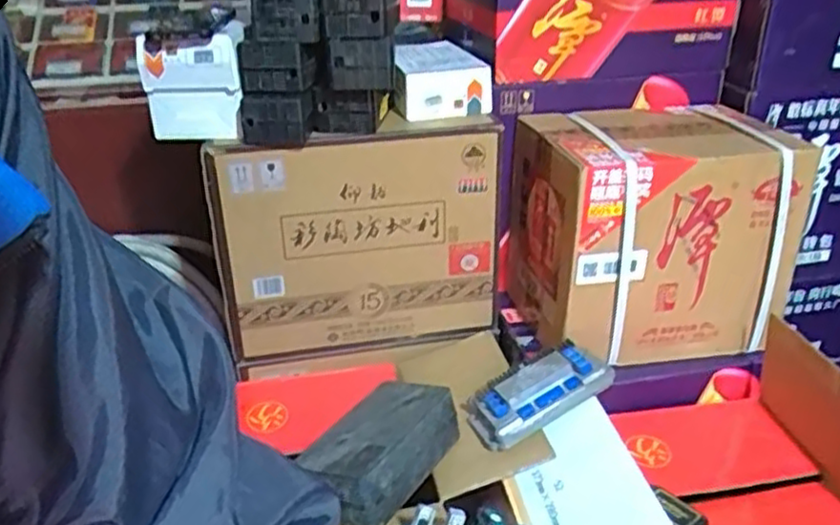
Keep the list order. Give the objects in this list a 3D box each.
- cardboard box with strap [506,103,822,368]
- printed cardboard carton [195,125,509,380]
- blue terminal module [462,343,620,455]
[{"bbox_3d":[0.309,-0.044,0.980,0.324,0.280,0.213,-6,28,-9],"label":"cardboard box with strap"},{"bbox_3d":[-0.080,-0.019,0.974,0.374,0.319,0.071,-8,28,-13],"label":"printed cardboard carton"},{"bbox_3d":[0.141,0.155,0.867,0.178,0.041,0.093,-29,30,0],"label":"blue terminal module"}]

